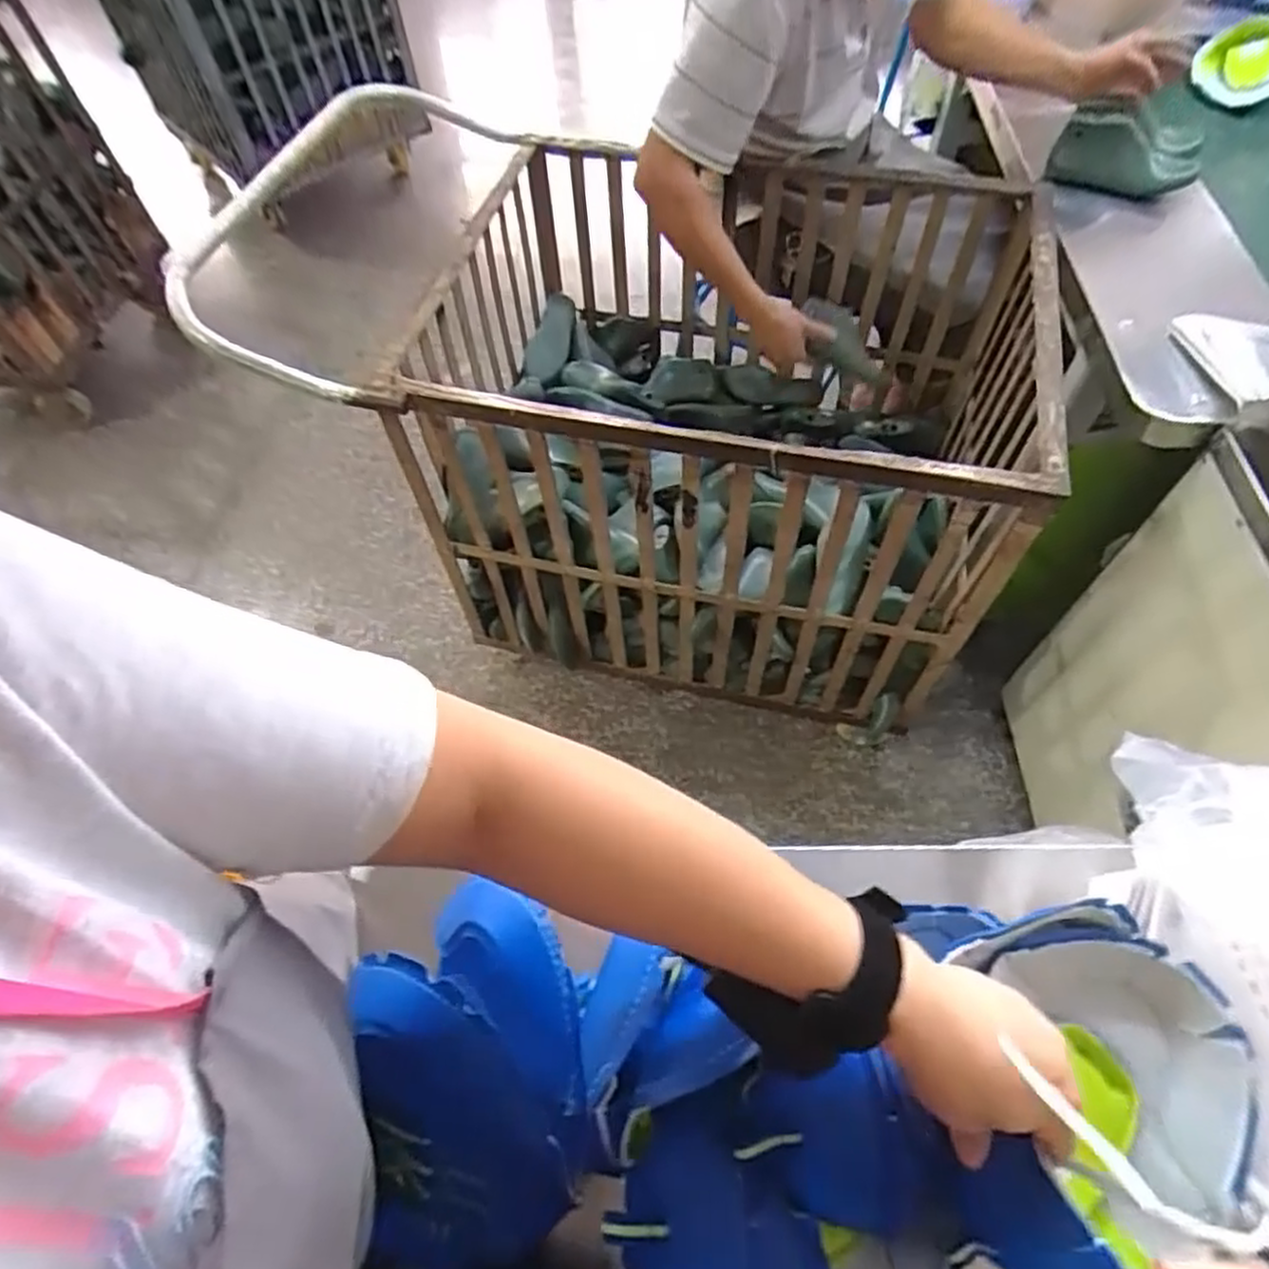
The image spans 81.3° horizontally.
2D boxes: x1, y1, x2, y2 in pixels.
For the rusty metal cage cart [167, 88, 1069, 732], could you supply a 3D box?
[{"bbox_3d":[0.101,-0.365,1.259,0.944,0.604,0.710,12,61,10],"label":"rusty metal cage cart"}]

